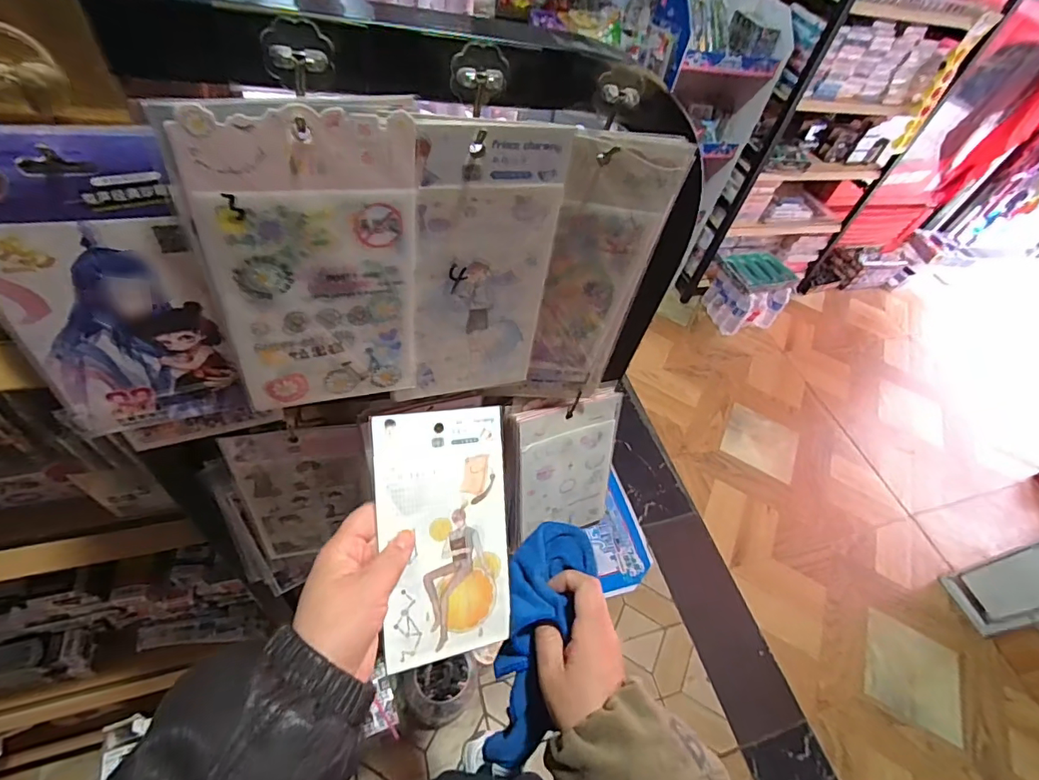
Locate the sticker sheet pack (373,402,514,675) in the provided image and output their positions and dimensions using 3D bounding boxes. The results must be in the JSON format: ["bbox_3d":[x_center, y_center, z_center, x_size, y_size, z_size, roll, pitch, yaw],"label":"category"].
[{"bbox_3d":[-0.056,0.110,0.379,0.099,0.004,0.186,-4,93,-24],"label":"sticker sheet pack"}]

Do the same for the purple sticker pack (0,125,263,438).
[{"bbox_3d":[-0.200,-0.033,0.252,0.084,0.186,0.014,-13,51,-23],"label":"purple sticker pack"}]

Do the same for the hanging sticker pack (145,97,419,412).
[{"bbox_3d":[-0.106,-0.057,0.268,0.100,0.177,0.005,-11,50,-22],"label":"hanging sticker pack"}]

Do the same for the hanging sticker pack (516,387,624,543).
[{"bbox_3d":[0.046,0.080,0.497,0.104,0.171,0.010,-12,36,-19],"label":"hanging sticker pack"}]

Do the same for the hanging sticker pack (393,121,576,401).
[{"bbox_3d":[-0.023,-0.065,0.307,0.089,0.186,0.004,-5,48,-21],"label":"hanging sticker pack"}]

